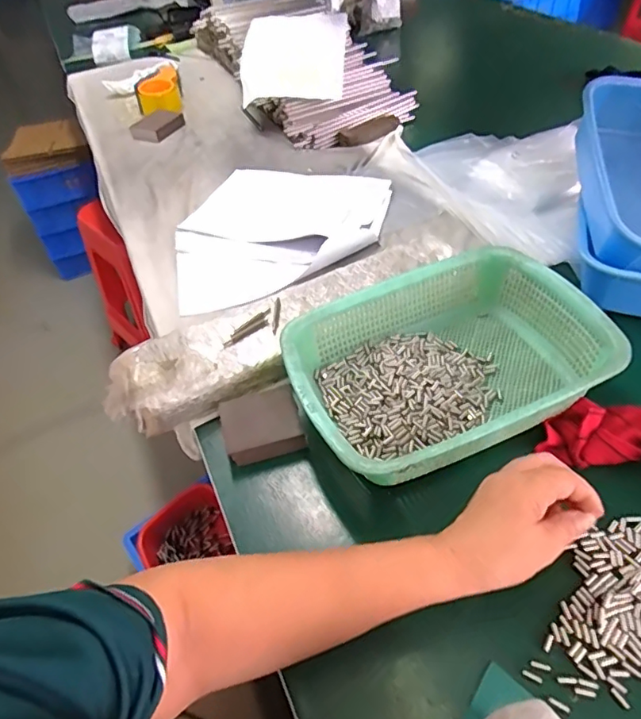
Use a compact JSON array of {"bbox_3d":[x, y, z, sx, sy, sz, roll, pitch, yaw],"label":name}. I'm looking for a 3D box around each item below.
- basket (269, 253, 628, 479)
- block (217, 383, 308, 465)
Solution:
[{"bbox_3d":[0.123,0.004,0.545,0.295,0.082,0.219,-22,49,-14],"label":"basket"},{"bbox_3d":[-0.060,0.066,0.537,0.076,0.024,0.069,-16,48,-9],"label":"block"}]

